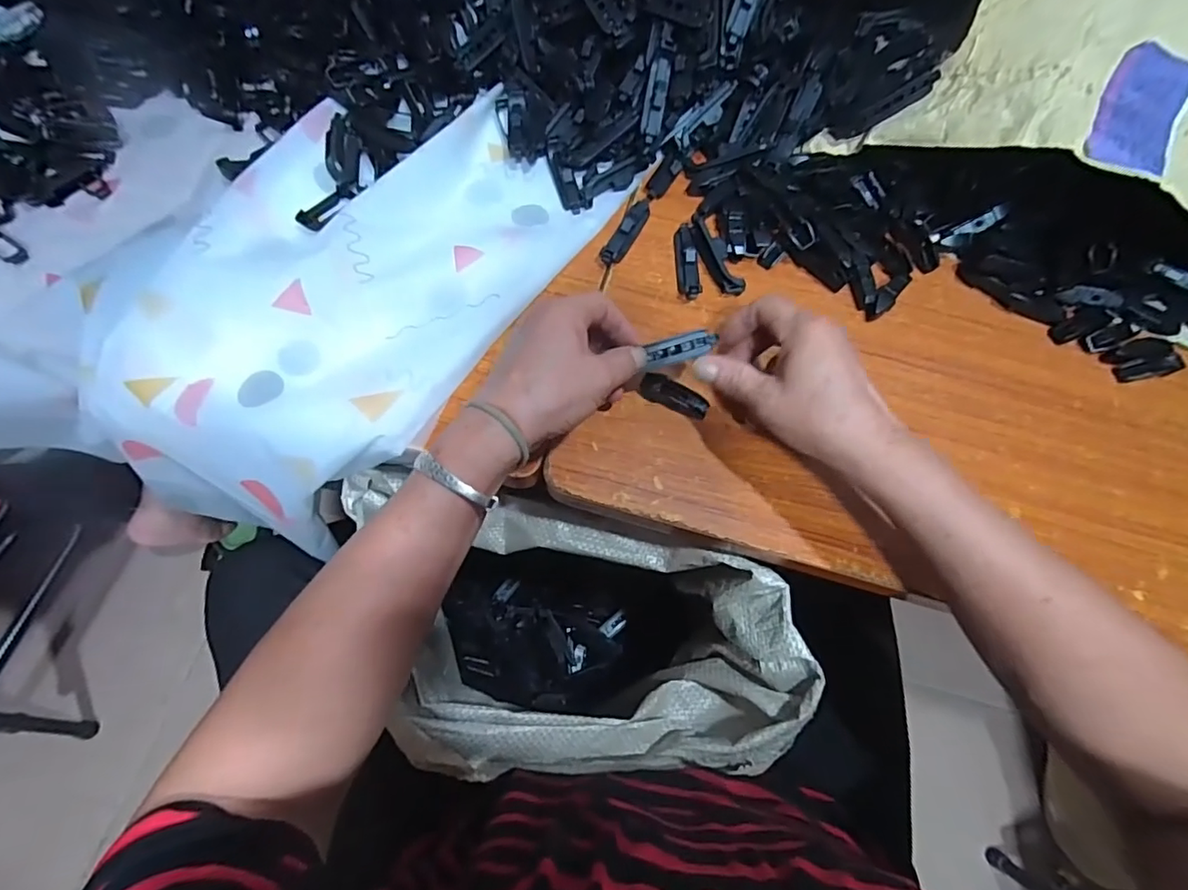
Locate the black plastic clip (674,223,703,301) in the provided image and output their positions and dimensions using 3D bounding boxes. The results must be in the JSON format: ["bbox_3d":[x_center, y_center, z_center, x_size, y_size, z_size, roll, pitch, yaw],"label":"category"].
[{"bbox_3d":[0.078,-0.155,0.450,0.017,0.015,0.074,-3,70,-4],"label":"black plastic clip"}]

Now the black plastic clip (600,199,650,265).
[{"bbox_3d":[0.028,-0.179,0.456,0.017,0.014,0.069,30,71,8],"label":"black plastic clip"}]

